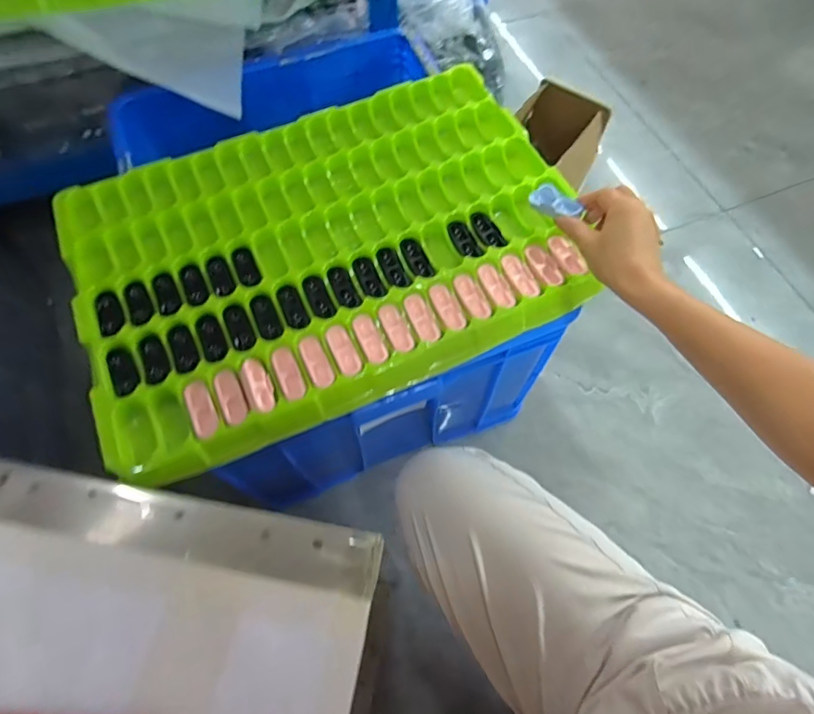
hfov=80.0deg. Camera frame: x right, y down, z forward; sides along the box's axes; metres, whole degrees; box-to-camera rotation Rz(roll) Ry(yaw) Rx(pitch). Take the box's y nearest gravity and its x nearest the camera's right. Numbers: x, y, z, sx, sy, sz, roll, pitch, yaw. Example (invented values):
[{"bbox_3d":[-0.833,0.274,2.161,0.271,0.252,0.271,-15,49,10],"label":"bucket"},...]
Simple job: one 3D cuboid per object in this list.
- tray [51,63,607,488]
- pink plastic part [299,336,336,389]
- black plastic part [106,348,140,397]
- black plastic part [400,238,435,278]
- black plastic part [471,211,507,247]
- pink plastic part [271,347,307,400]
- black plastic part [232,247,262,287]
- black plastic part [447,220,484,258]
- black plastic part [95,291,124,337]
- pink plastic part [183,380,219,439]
[{"bbox_3d":[-0.089,-0.142,0.589,0.591,0.039,0.416,-23,66,-11],"label":"tray"},{"bbox_3d":[-0.093,0.007,0.511,0.024,0.007,0.065,-24,66,-11],"label":"pink plastic part"},{"bbox_3d":[-0.299,0.016,0.511,0.024,0.012,0.056,-24,67,-11],"label":"black plastic part"},{"bbox_3d":[0.012,-0.116,0.575,0.022,0.006,0.059,-24,67,-11],"label":"black plastic part"},{"bbox_3d":[0.099,-0.155,0.592,0.025,0.008,0.057,-26,67,-12],"label":"black plastic part"},{"bbox_3d":[-0.124,0.017,0.508,0.023,0.007,0.060,-22,66,-10],"label":"pink plastic part"},{"bbox_3d":[-0.191,-0.105,0.579,0.025,0.010,0.057,-23,66,-11],"label":"black plastic part"},{"bbox_3d":[0.070,-0.139,0.583,0.023,0.009,0.058,-26,67,-12],"label":"black plastic part"},{"bbox_3d":[-0.332,-0.048,0.543,0.024,0.008,0.058,-21,66,-10],"label":"black plastic part"},{"bbox_3d":[-0.207,0.053,0.489,0.024,0.007,0.065,-23,66,-11],"label":"pink plastic part"}]

